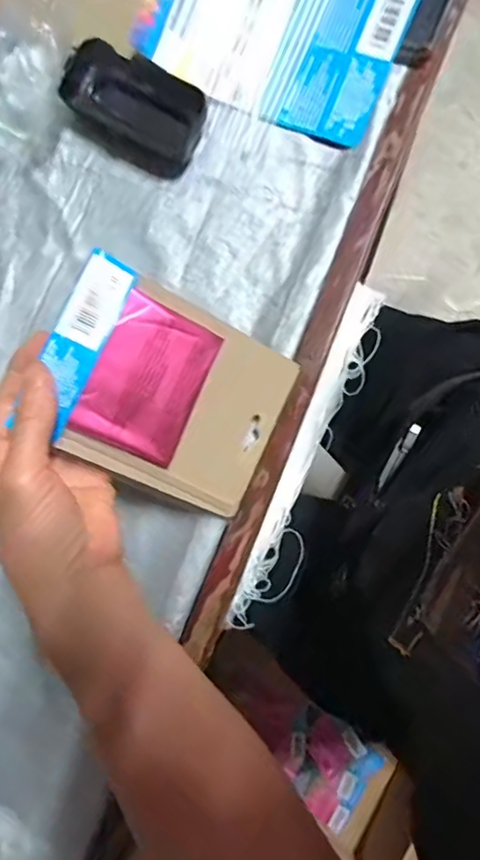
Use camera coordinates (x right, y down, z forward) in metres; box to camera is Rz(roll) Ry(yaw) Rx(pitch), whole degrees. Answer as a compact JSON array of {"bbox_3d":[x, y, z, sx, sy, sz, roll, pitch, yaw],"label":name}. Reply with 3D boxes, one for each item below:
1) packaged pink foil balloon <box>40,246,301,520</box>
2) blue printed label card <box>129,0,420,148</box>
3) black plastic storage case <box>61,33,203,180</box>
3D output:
[{"bbox_3d":[-0.044,-0.022,0.337,0.148,0.012,0.115,26,87,-26],"label":"packaged pink foil balloon"},{"bbox_3d":[0.024,-0.288,0.384,0.176,0.024,0.112,25,100,3],"label":"blue printed label card"},{"bbox_3d":[-0.084,-0.243,0.411,0.115,0.018,0.068,29,93,5],"label":"black plastic storage case"}]

